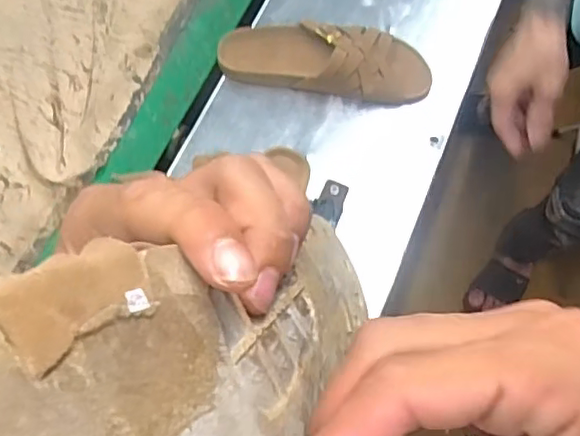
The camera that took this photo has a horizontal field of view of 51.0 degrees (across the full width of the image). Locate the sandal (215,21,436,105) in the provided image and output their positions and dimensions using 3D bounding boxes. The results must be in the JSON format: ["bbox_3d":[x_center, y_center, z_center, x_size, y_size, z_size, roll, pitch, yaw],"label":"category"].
[{"bbox_3d":[0.046,-0.208,0.771,0.270,0.051,0.109,10,67,4],"label":"sandal"}]

